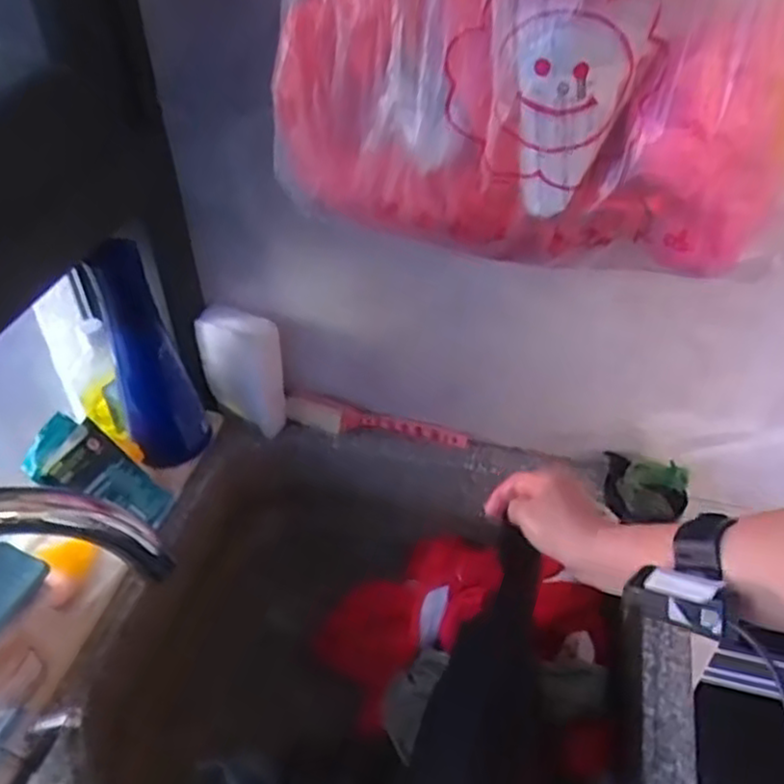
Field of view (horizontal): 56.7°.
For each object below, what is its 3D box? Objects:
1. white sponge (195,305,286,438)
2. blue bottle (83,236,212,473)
[{"bbox_3d":[-0.169,-0.029,0.835,0.103,0.133,0.040,20,45,22],"label":"white sponge"},{"bbox_3d":[-0.248,-0.038,0.743,0.078,0.241,0.070,-17,44,-18],"label":"blue bottle"}]

